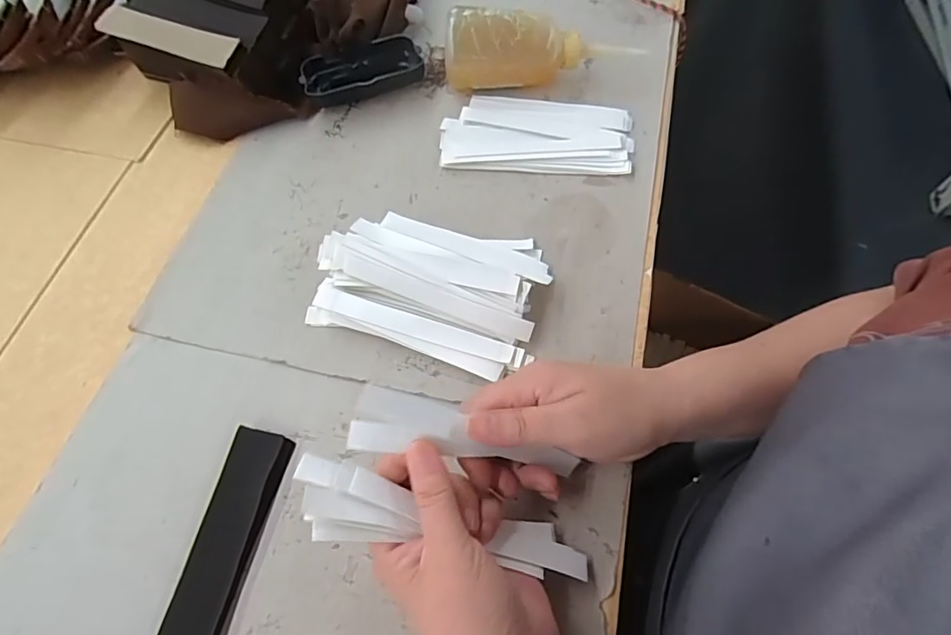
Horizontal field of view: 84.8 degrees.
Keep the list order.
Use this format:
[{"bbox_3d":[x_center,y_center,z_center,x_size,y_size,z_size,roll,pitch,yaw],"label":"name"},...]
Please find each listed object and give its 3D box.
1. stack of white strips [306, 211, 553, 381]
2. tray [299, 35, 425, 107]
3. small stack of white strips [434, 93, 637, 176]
[{"bbox_3d":[-0.033,-0.029,0.378,0.160,0.034,0.111,15,65,10],"label":"stack of white strips"},{"bbox_3d":[-0.105,-0.228,0.485,0.106,0.026,0.052,-17,64,-6],"label":"tray"},{"bbox_3d":[0.052,-0.161,0.452,0.160,0.011,0.083,5,63,5],"label":"small stack of white strips"}]

